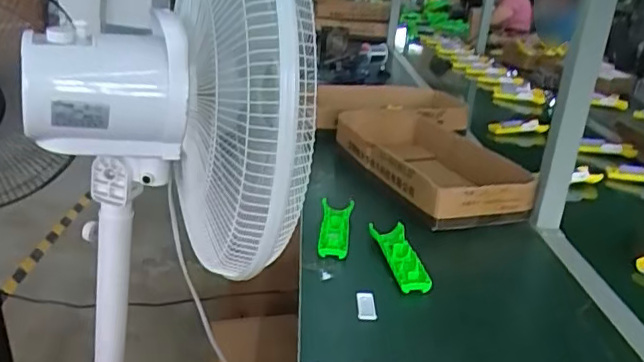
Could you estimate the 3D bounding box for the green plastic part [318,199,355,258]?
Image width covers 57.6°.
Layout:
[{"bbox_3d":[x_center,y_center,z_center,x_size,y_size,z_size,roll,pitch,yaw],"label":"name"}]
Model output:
[{"bbox_3d":[0.022,0.074,0.920,0.049,0.025,0.165,5,22,1],"label":"green plastic part"}]

